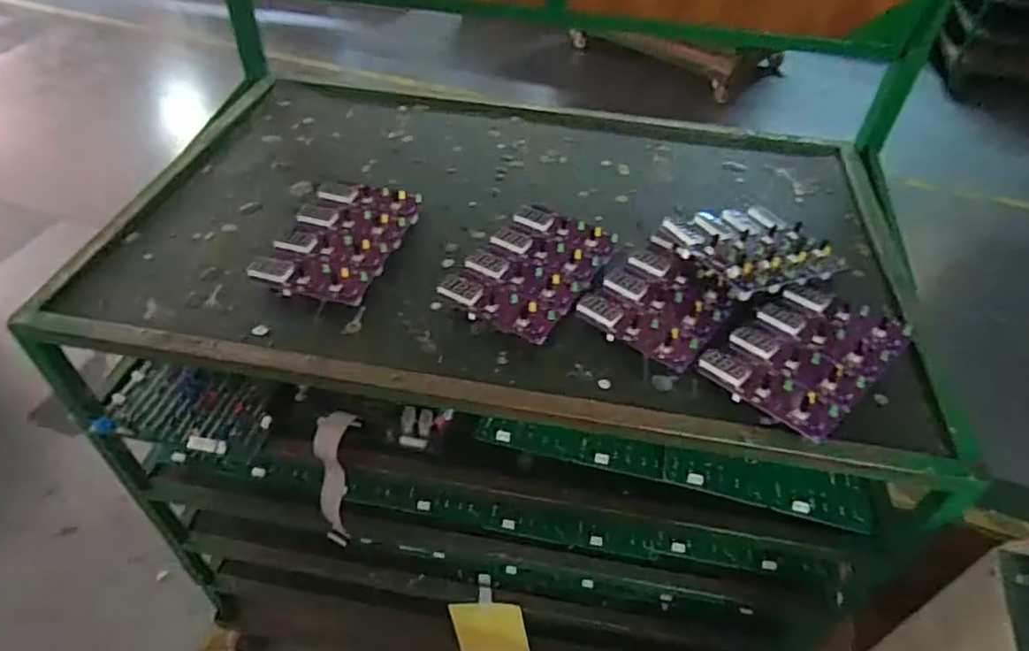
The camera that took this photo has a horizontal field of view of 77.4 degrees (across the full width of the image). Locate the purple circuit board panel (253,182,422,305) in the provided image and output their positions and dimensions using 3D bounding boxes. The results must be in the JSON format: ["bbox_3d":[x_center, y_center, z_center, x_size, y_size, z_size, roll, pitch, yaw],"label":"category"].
[{"bbox_3d":[-0.184,-0.092,0.679,0.115,0.025,0.177,13,46,10],"label":"purple circuit board panel"}]

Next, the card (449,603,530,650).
[{"bbox_3d":[-0.033,0.409,0.857,0.095,0.087,0.010,-7,16,7],"label":"card"}]

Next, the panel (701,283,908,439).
[{"bbox_3d":[0.268,0.016,0.577,0.188,0.019,0.115,-32,55,-30],"label":"panel"}]

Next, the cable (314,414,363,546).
[{"bbox_3d":[-0.184,0.166,0.673,0.035,0.158,0.035,6,22,3],"label":"cable"}]

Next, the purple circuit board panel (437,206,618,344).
[{"bbox_3d":[0.020,-0.059,0.654,0.115,0.023,0.176,25,49,21],"label":"purple circuit board panel"}]

